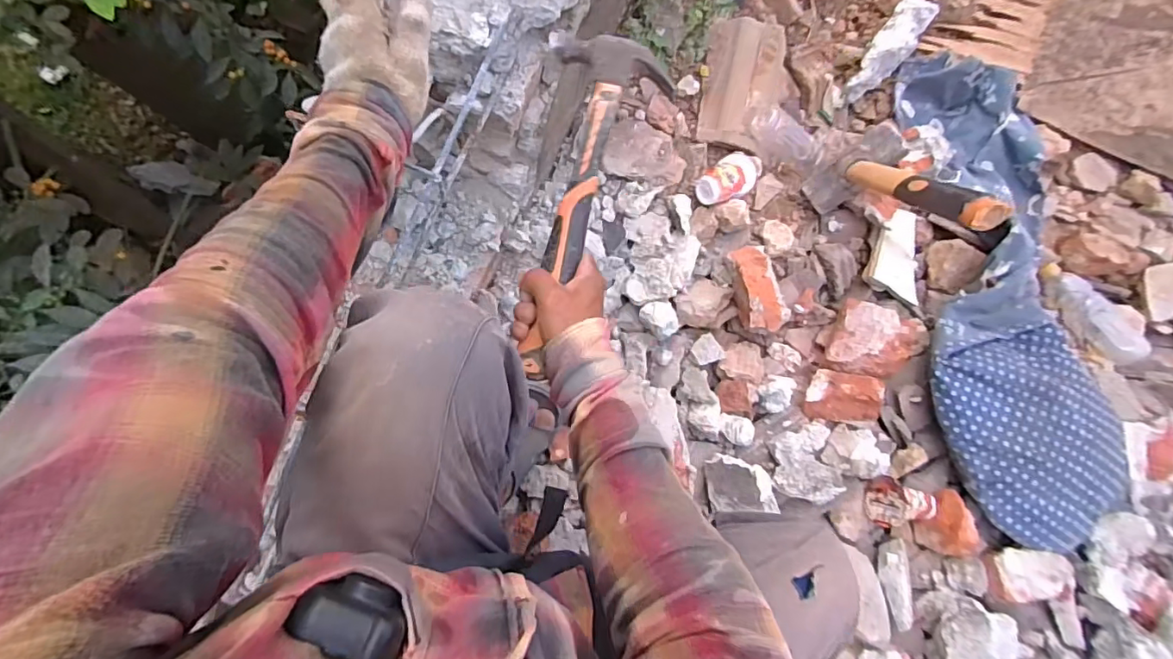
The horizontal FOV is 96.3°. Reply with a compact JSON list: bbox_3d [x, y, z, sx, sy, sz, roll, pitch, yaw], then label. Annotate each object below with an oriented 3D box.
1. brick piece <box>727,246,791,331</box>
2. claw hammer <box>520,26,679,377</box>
[{"bbox_3d":[0.258,-0.067,0.799,0.068,0.064,0.147,-9,70,-6],"label":"brick piece"},{"bbox_3d":[-0.008,-0.111,0.468,0.100,0.024,0.307,15,86,-4],"label":"claw hammer"}]

